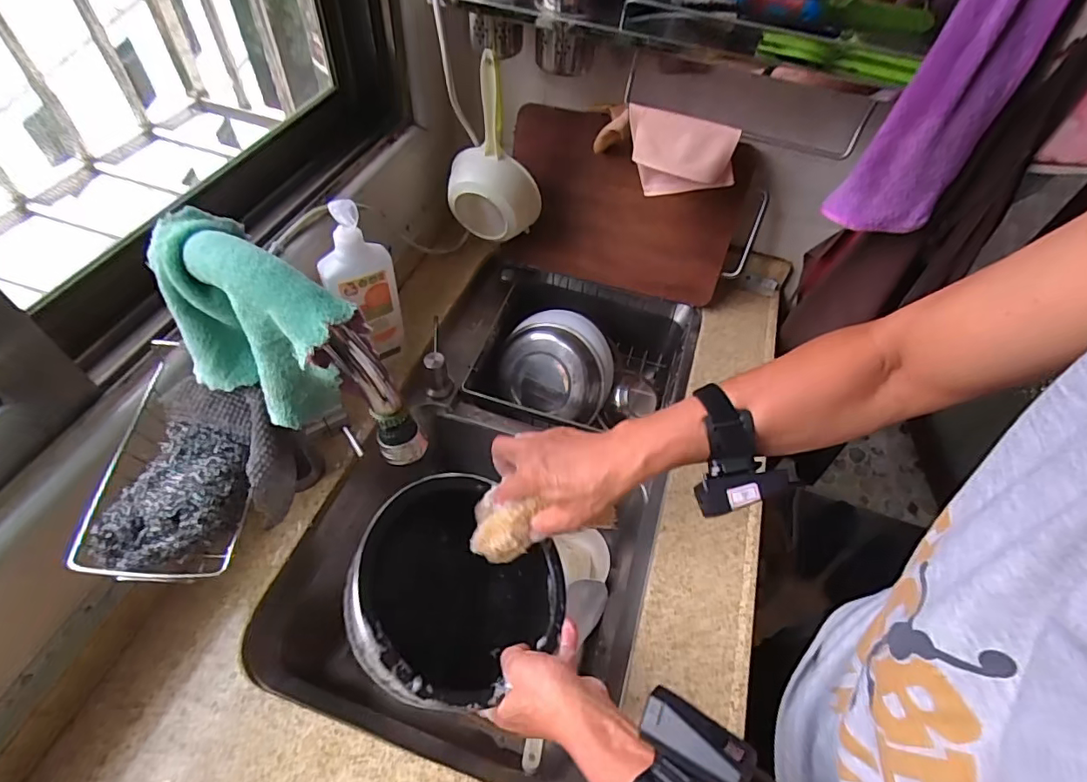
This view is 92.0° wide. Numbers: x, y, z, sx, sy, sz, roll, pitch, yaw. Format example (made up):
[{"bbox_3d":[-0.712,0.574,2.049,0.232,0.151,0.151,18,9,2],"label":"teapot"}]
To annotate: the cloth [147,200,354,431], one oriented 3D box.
[{"bbox_3d":[-0.186,-0.038,0.344,0.127,0.115,0.066,33,57,19],"label":"cloth"}]

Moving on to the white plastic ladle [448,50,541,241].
[{"bbox_3d":[-0.070,-0.332,0.741,0.128,0.238,0.078,-5,53,-8],"label":"white plastic ladle"}]

